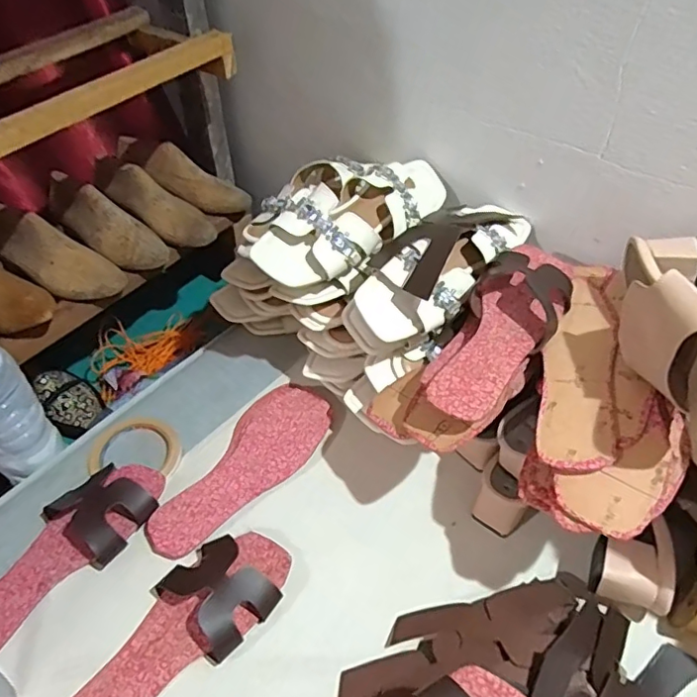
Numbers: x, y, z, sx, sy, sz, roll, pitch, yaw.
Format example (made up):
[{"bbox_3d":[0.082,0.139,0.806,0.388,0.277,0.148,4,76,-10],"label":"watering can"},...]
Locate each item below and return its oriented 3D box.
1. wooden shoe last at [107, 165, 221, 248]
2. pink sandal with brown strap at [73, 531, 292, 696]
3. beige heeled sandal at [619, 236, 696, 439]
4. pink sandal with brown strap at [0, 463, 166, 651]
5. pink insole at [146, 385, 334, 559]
[{"bbox_3d":[-0.275,-0.207,0.805,0.183,0.050,0.066,34,54,4],"label":"wooden shoe last"},{"bbox_3d":[-0.157,0.256,0.489,0.090,0.035,0.235,35,56,27],"label":"pink sandal with brown strap"},{"bbox_3d":[0.262,-0.028,0.457,0.065,0.085,0.228,18,38,15],"label":"beige heeled sandal"},{"bbox_3d":[-0.291,0.199,0.540,0.088,0.037,0.235,33,55,26],"label":"pink sandal with brown strap"},{"bbox_3d":[-0.111,0.132,0.615,0.096,0.018,0.238,24,52,20],"label":"pink insole"}]

